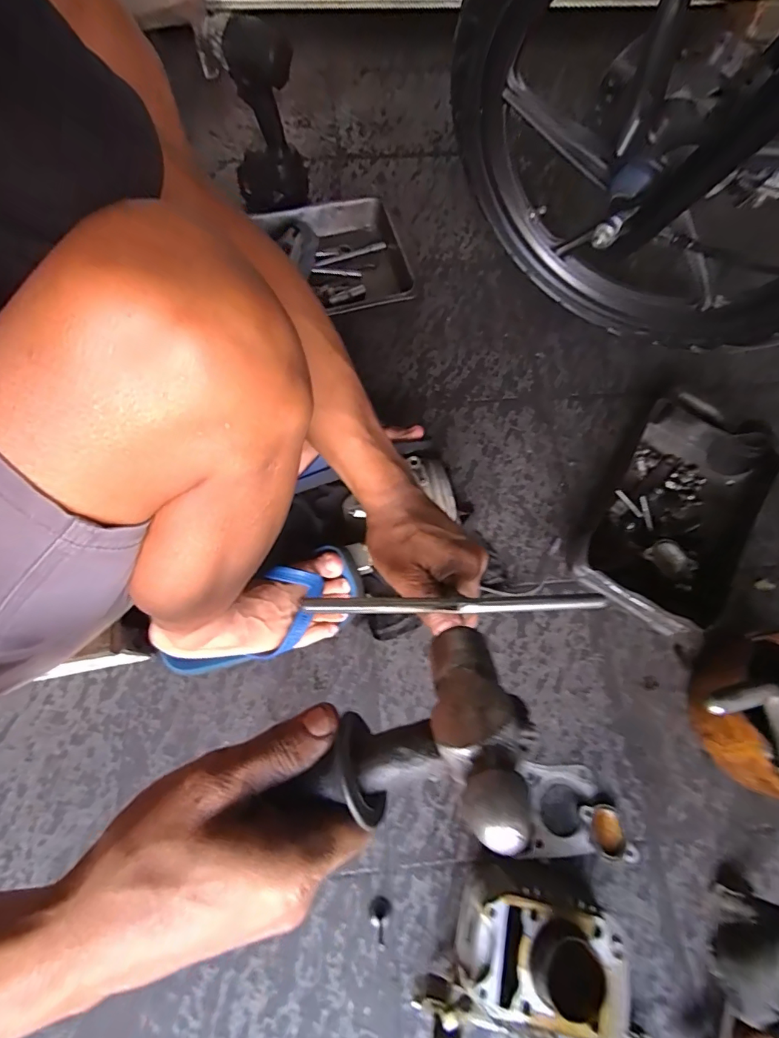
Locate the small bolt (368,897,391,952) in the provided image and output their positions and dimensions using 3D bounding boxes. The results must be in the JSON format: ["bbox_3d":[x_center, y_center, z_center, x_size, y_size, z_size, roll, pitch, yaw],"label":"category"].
[{"bbox_3d":[-0.008,0.422,0.482,0.023,0.015,0.045,-6,69,-4],"label":"small bolt"}]

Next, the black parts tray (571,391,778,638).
[{"bbox_3d":[0.384,-0.014,0.627,0.178,0.083,0.316,31,71,10],"label":"black parts tray"}]

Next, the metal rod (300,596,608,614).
[{"bbox_3d":[0.043,0.055,0.295,0.193,0.005,0.010,1,69,-5],"label":"metal rod"}]

